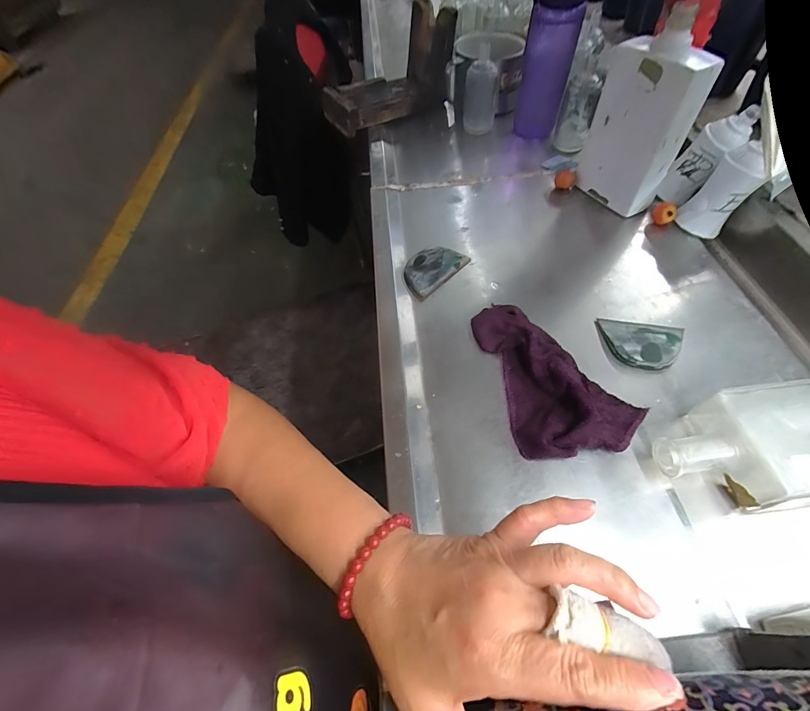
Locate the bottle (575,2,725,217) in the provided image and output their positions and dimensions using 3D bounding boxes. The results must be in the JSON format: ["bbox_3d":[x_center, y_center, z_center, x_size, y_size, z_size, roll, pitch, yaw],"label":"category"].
[{"bbox_3d":[0.292,-0.287,0.474,0.051,0.193,0.112,-30,57,-16],"label":"bottle"}]

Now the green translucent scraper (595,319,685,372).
[{"bbox_3d":[0.248,-0.012,0.393,0.080,0.014,0.059,11,56,12],"label":"green translucent scraper"}]

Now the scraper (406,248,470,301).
[{"bbox_3d":[0.034,-0.111,0.475,0.052,0.013,0.090,37,65,27],"label":"scraper"}]

